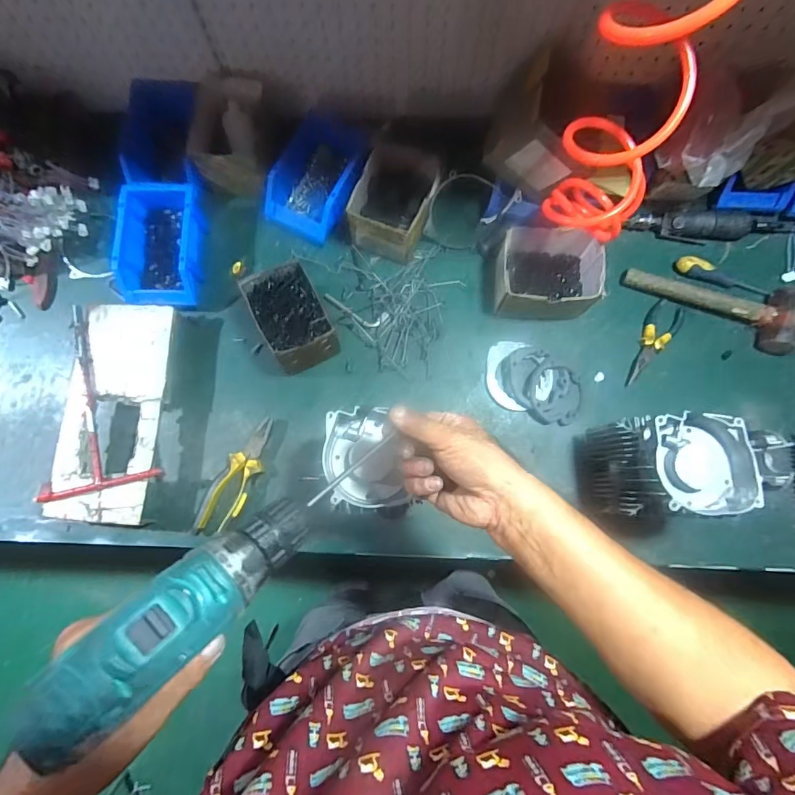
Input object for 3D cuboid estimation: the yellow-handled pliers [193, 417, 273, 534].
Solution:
[{"bbox_3d":[-0.248,0.121,0.704,0.058,0.028,0.192,24,80,5],"label":"yellow-handled pliers"}]

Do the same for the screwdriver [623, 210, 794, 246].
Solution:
[{"bbox_3d":[0.556,-0.283,0.748,0.359,0.041,0.042,1,79,0],"label":"screwdriver"}]

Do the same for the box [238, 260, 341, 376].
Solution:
[{"bbox_3d":[-0.162,-0.120,0.705,0.103,0.087,0.152,-30,81,-5],"label":"box"}]

